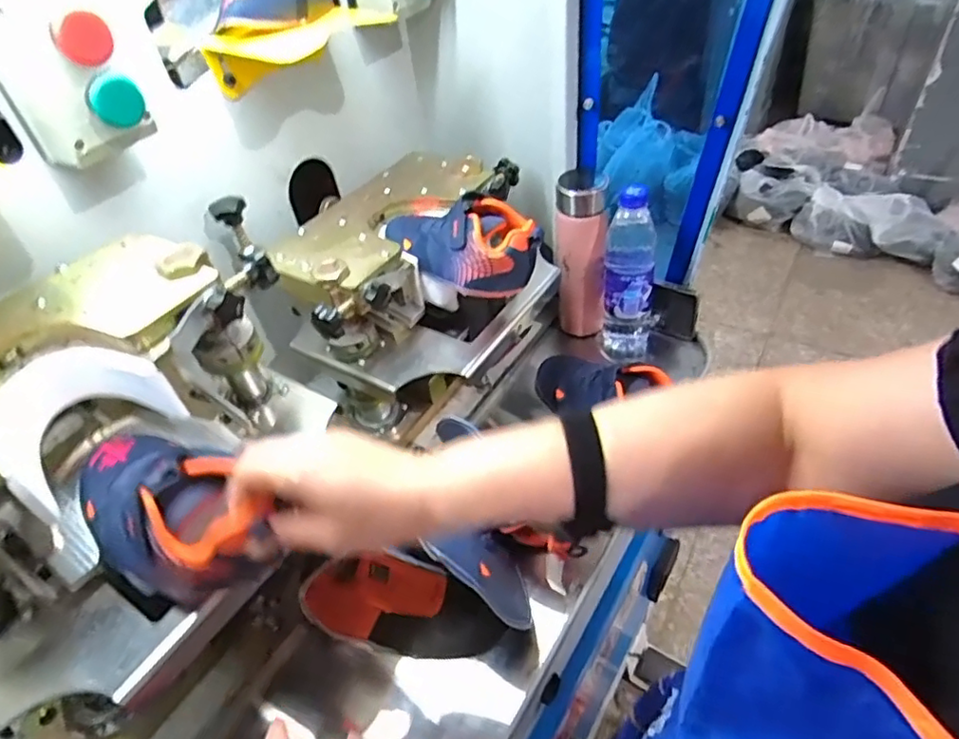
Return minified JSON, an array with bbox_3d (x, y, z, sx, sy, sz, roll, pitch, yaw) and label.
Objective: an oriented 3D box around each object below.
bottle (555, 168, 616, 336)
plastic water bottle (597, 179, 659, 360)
[{"bbox_3d":[0.134,-0.150,0.792,0.064,0.220,0.069,-2,45,6],"label":"bottle"},{"bbox_3d":[0.194,-0.121,0.758,0.070,0.231,0.075,8,46,16],"label":"plastic water bottle"}]

